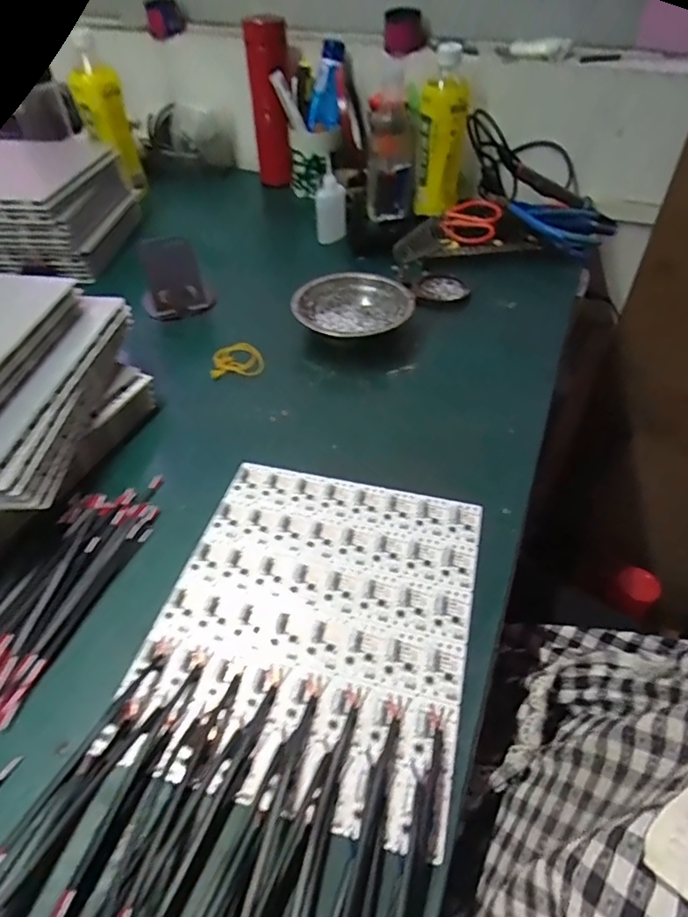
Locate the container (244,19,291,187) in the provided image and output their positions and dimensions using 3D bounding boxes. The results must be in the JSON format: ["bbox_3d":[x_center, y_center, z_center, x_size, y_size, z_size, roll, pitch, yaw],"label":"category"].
[{"bbox_3d":[-0.106,-0.506,0.782,0.049,0.202,0.057,-7,46,-5],"label":"container"}]

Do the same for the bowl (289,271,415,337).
[{"bbox_3d":[0.009,-0.158,0.595,0.125,0.040,0.125,-1,46,1],"label":"bowl"}]

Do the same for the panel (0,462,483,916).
[{"bbox_3d":[-0.038,0.144,0.316,0.202,0.026,0.366,13,48,11],"label":"panel"}]

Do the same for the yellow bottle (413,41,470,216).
[{"bbox_3d":[0.124,-0.407,0.687,0.058,0.182,0.045,7,47,8],"label":"yellow bottle"}]

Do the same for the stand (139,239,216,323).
[{"bbox_3d":[-0.193,-0.204,0.611,0.079,0.073,0.043,-14,47,-12],"label":"stand"}]

